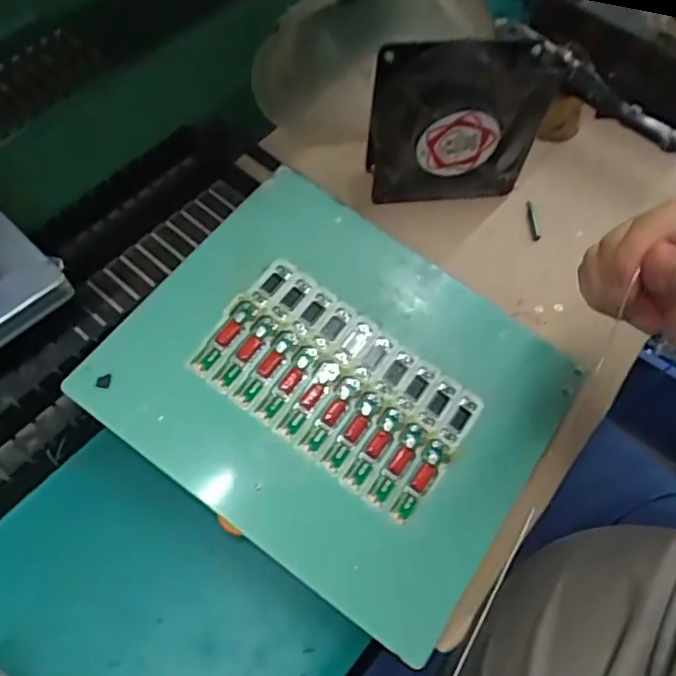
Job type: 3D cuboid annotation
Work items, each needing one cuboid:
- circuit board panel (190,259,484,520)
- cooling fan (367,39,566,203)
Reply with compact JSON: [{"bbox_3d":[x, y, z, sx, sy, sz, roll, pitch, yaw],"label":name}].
[{"bbox_3d":[0.000,0.028,0.380,0.163,0.004,0.092,36,70,7],"label":"circuit board panel"},{"bbox_3d":[0.087,-0.159,0.456,0.122,0.122,0.040,-4,62,-6],"label":"cooling fan"}]

